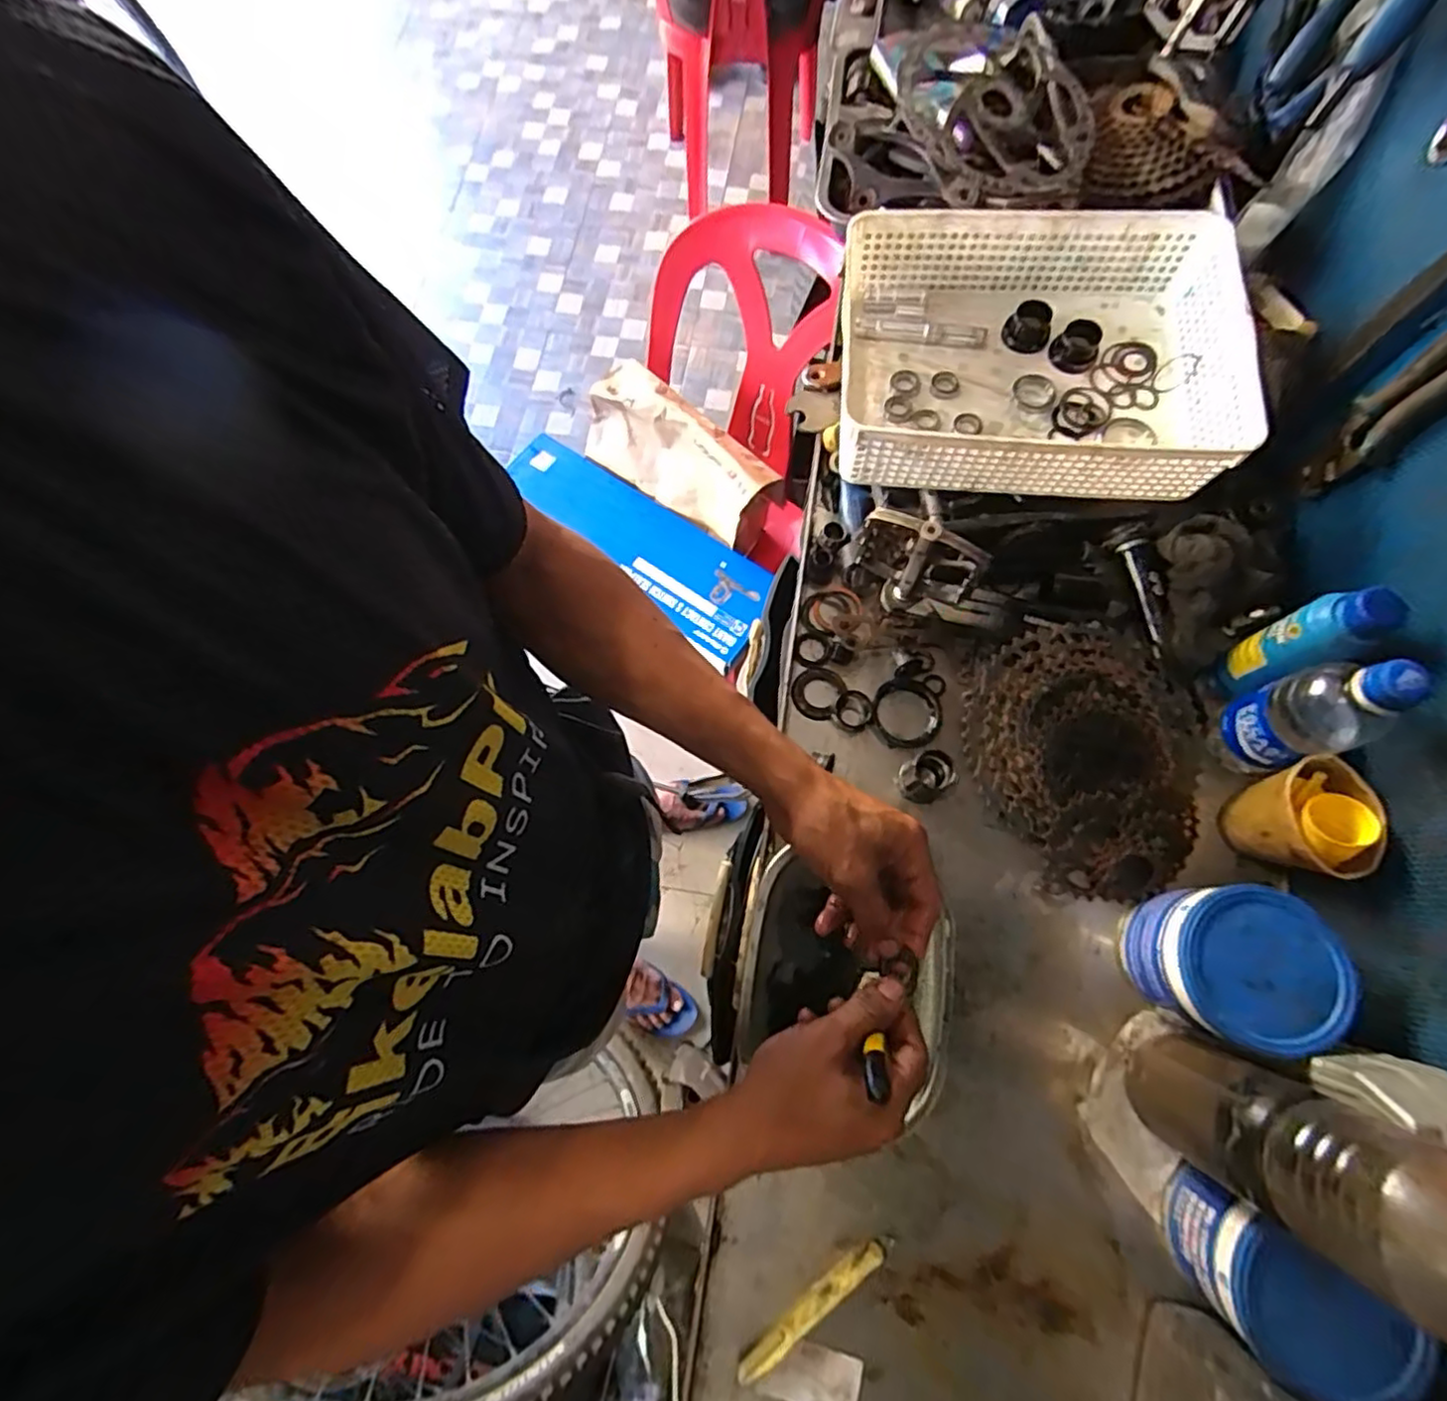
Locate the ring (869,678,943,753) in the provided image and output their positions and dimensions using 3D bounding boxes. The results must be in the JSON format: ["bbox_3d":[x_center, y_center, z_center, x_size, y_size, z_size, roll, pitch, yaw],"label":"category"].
[{"bbox_3d":[0.162,0.011,0.580,0.060,0.010,0.065,-1,73,2],"label":"ring"}]

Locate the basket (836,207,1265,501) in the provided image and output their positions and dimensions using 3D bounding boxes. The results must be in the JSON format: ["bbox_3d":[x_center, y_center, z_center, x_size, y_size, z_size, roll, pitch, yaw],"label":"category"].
[{"bbox_3d":[0.277,-0.305,0.599,0.333,0.087,0.243,6,73,4],"label":"basket"}]

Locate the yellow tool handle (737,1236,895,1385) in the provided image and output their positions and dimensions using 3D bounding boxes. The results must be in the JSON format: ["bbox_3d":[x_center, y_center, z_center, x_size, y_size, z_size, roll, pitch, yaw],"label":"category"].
[{"bbox_3d":[0.064,0.423,0.463,0.132,0.011,0.016,-36,75,-9],"label":"yellow tool handle"}]

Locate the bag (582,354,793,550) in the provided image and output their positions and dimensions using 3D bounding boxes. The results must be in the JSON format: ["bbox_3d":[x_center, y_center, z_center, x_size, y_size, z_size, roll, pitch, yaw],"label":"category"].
[{"bbox_3d":[-0.066,-0.385,1.041,0.327,0.149,0.121,34,77,11],"label":"bag"}]

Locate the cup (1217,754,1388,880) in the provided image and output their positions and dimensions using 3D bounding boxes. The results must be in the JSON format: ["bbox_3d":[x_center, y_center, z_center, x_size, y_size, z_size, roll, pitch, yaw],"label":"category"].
[{"bbox_3d":[0.427,0.090,0.494,0.054,0.097,0.082,-10,73,-1],"label":"cup"}]

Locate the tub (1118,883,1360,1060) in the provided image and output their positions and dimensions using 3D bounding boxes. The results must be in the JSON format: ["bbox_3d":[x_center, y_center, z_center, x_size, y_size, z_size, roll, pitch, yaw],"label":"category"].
[{"bbox_3d":[0.356,0.187,0.474,0.098,0.099,0.102,11,74,5],"label":"tub"}]

